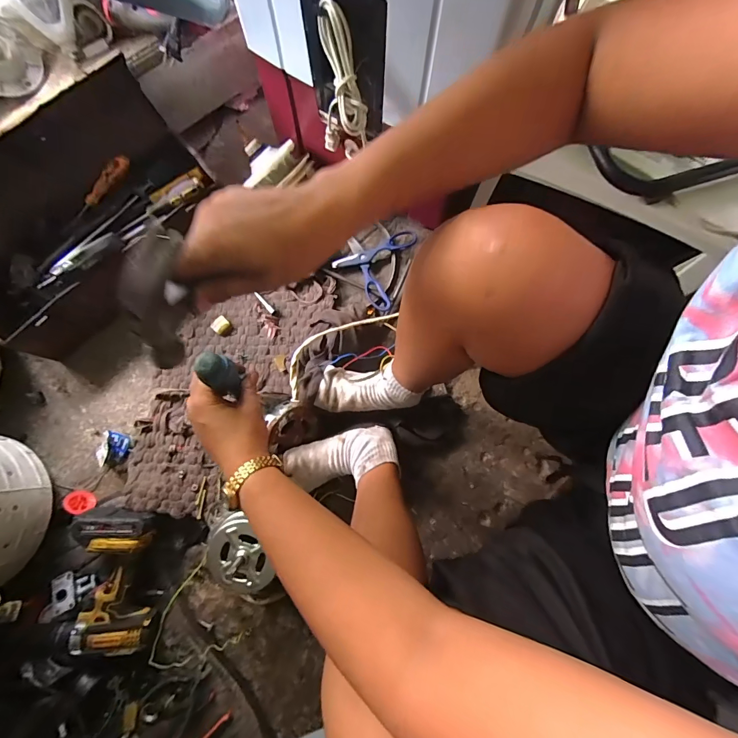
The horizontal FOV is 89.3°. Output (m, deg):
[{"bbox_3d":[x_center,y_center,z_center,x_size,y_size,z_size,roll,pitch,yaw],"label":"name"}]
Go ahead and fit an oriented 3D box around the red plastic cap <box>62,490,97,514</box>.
[{"bbox_3d":[-0.513,0.236,0.663,0.046,0.043,0.008,42,127,12],"label":"red plastic cap"}]

